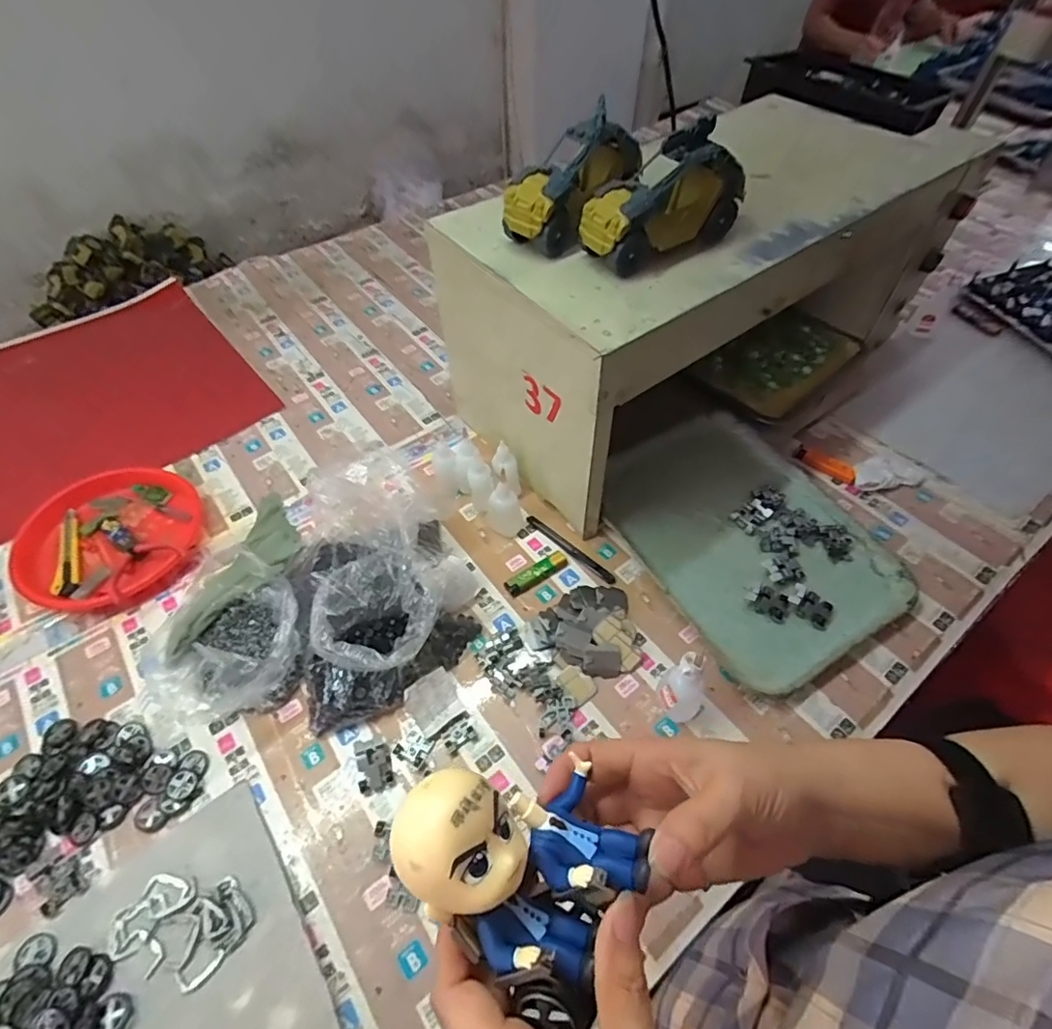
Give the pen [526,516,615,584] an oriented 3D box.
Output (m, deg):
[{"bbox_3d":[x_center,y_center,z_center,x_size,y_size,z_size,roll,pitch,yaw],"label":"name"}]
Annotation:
[{"bbox_3d":[0.052,0.039,0.660,0.133,0.010,0.011,38,62,24],"label":"pen"}]

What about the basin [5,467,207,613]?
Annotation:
[{"bbox_3d":[-0.496,0.026,0.655,0.174,0.034,0.192,27,58,18],"label":"basin"}]

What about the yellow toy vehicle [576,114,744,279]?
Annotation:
[{"bbox_3d":[0.134,-0.301,0.508,0.170,0.088,0.071,-33,61,-21],"label":"yellow toy vehicle"}]

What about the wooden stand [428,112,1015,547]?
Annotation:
[{"bbox_3d":[0.227,-0.309,0.735,0.638,0.293,0.314,-30,60,-21],"label":"wooden stand"}]

